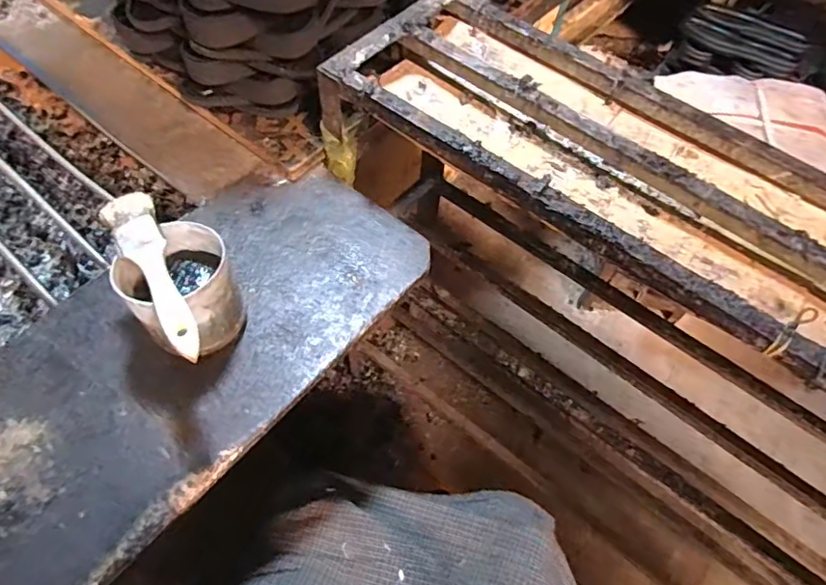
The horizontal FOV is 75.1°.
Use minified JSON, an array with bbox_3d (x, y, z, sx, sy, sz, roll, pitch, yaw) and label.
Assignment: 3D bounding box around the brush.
[{"bbox_3d":[-0.202,-0.019,0.428,0.037,0.014,0.168,-29,64,-19],"label":"brush"}]

